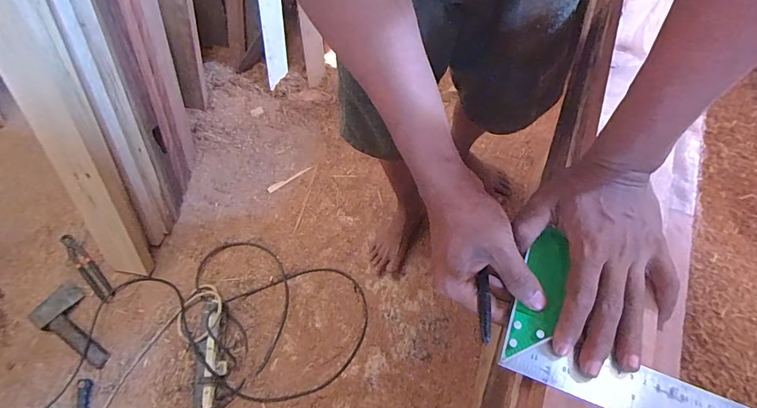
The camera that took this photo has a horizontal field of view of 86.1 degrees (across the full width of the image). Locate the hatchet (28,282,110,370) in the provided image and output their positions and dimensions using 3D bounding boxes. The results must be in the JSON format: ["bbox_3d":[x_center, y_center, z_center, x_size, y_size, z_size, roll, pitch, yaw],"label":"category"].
[{"bbox_3d":[-0.761,0.313,1.027,0.238,0.025,0.115,35,73,15],"label":"hatchet"}]

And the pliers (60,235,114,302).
[{"bbox_3d":[-0.776,0.169,1.079,0.038,0.022,0.215,-37,87,-12],"label":"pliers"}]

